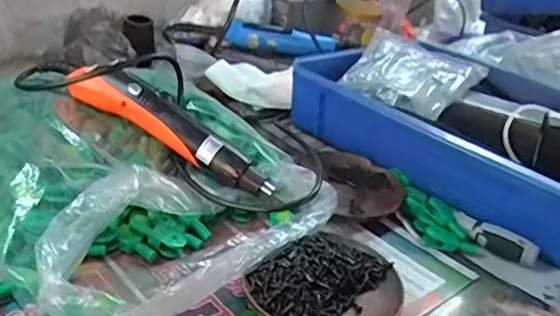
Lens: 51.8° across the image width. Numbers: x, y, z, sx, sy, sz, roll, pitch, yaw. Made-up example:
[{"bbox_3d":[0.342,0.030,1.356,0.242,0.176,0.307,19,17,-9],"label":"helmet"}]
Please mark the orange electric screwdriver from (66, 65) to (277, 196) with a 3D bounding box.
[{"bbox_3d":[-0.095,-0.028,0.514,0.207,0.031,0.031,31,32,12],"label":"orange electric screwdriver"}]

